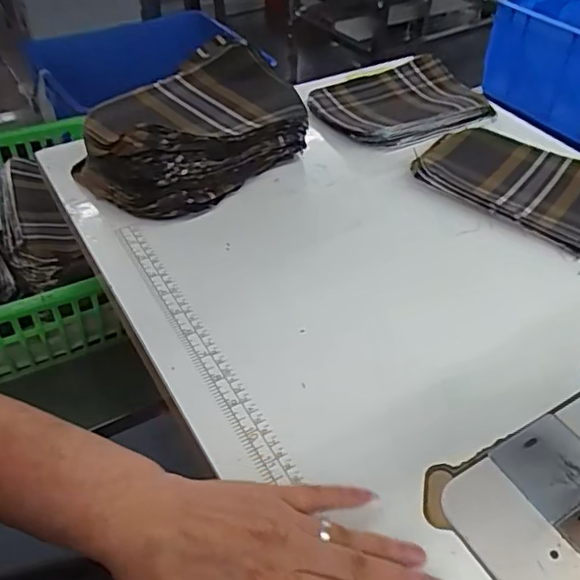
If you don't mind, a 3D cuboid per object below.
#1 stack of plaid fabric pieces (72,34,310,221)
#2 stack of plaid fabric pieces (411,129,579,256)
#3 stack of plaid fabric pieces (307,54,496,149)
[{"bbox_3d":[-0.091,-0.159,0.588,0.144,0.089,0.217,34,53,28],"label":"stack of plaid fabric pieces"},{"bbox_3d":[0.242,-0.115,0.606,0.204,0.014,0.141,28,50,24],"label":"stack of plaid fabric pieces"},{"bbox_3d":[0.137,-0.233,0.712,0.197,0.020,0.144,-25,51,-24],"label":"stack of plaid fabric pieces"}]

